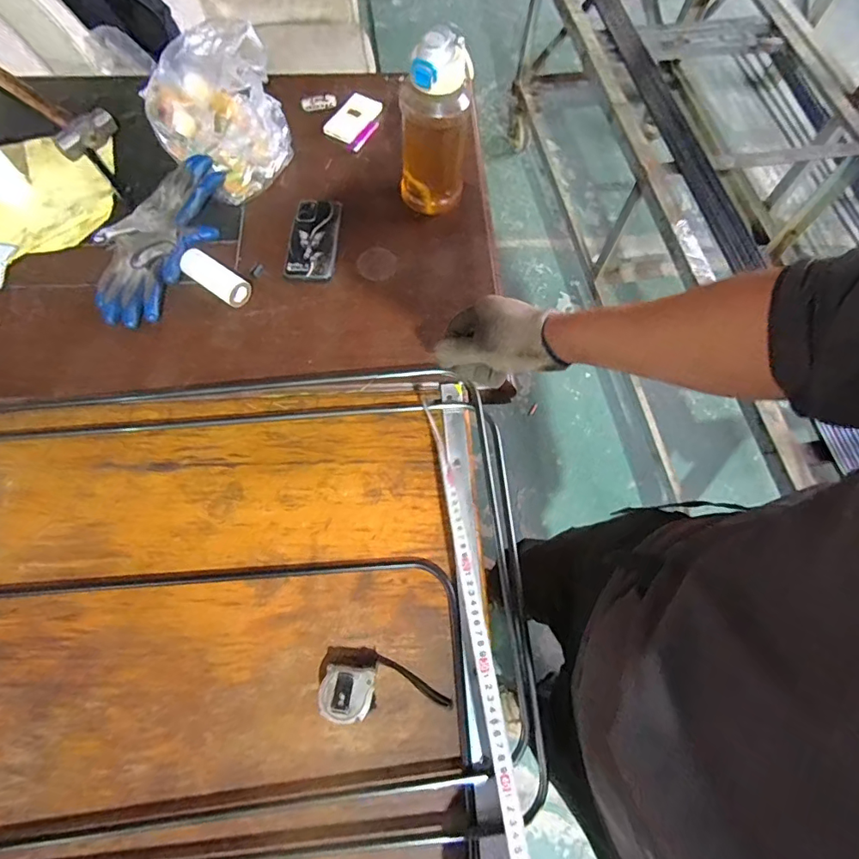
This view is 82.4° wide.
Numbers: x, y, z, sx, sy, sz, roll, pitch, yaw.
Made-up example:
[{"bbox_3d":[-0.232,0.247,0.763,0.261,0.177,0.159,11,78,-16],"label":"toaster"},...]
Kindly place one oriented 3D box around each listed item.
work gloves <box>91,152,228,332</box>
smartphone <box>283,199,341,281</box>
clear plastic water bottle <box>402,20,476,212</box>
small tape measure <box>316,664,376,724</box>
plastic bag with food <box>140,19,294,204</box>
[{"bbox_3d":[-0.418,-0.298,0.746,0.143,0.038,0.300,20,69,5],"label":"work gloves"},{"bbox_3d":[-0.183,-0.301,0.771,0.075,0.010,0.156,2,69,-2],"label":"smartphone"},{"bbox_3d":[0.008,-0.438,0.712,0.097,0.239,0.095,7,68,0],"label":"clear plastic water bottle"},{"bbox_3d":[-0.088,0.282,0.526,0.059,0.029,0.051,5,68,-1],"label":"small tape measure"},{"bbox_3d":[-0.346,-0.509,0.796,0.208,0.111,0.250,-17,70,-9],"label":"plastic bag with food"}]

